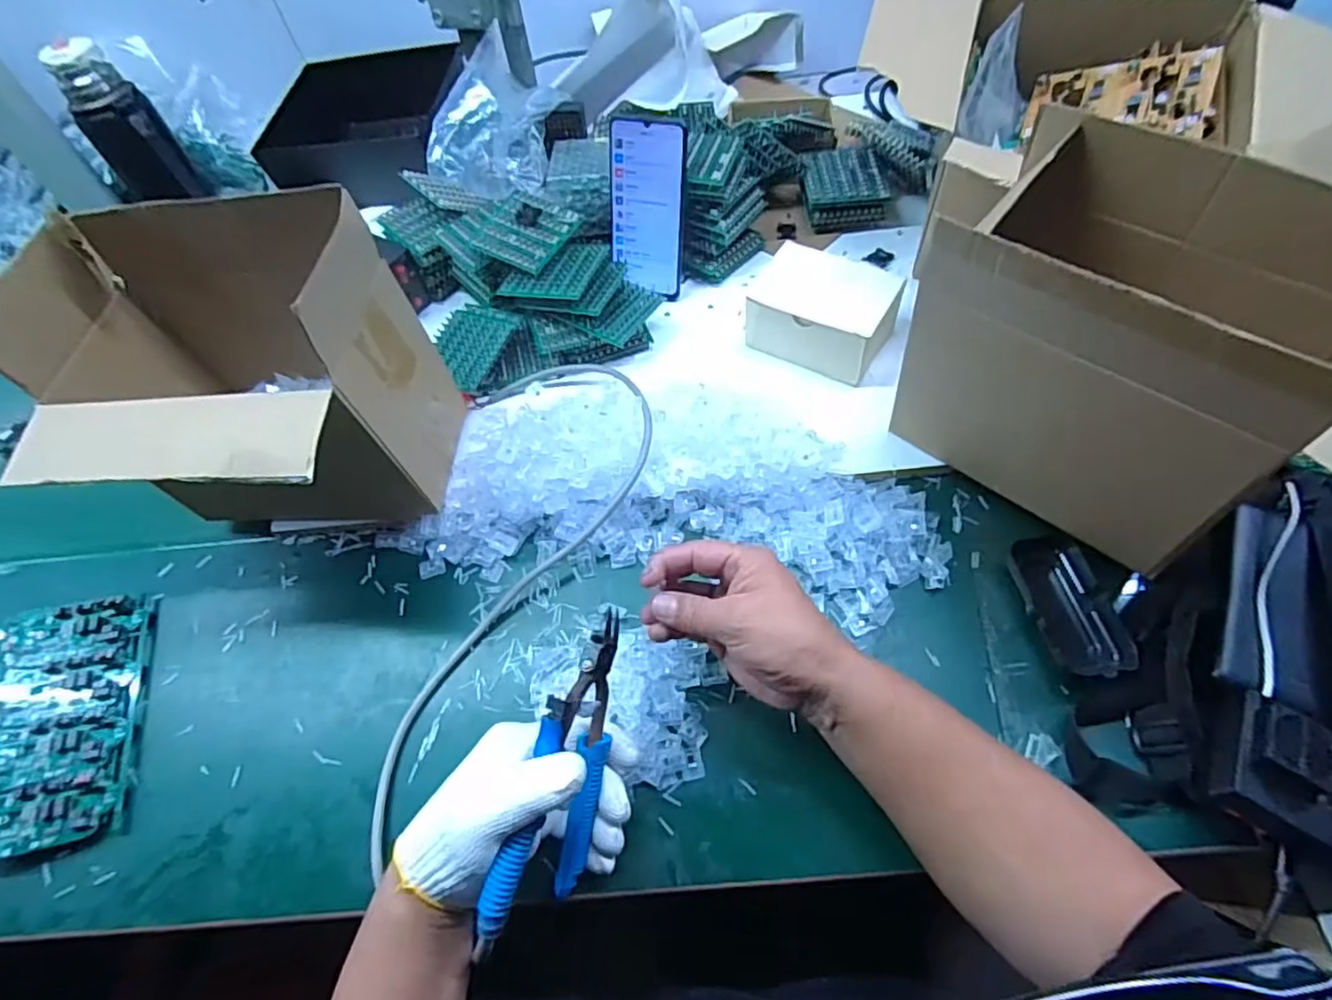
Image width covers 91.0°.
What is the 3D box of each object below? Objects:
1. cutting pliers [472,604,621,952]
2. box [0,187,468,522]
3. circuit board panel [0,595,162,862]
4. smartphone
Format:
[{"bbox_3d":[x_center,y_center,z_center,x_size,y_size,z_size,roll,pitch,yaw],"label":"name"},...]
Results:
[{"bbox_3d":[-0.060,0.166,0.401,0.035,0.070,0.194,14,85,10],"label":"cutting pliers"},{"bbox_3d":[-0.320,-0.073,0.511,0.239,0.221,0.203,1,59,5],"label":"box"},{"bbox_3d":[-0.468,0.166,0.499,0.121,0.013,0.188,-11,58,-13],"label":"circuit board panel"},{"bbox_3d":[-0.020,-0.285,0.648,0.078,0.155,0.012,14,39,14],"label":"smartphone"}]

